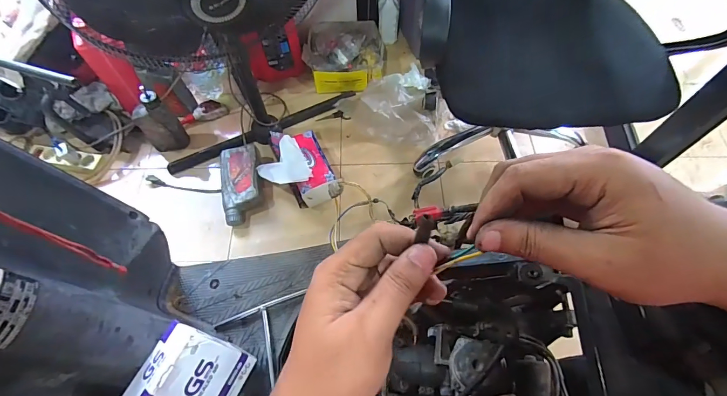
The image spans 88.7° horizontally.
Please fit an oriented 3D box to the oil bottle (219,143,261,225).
[{"bbox_3d":[-0.341,-0.041,1.035,0.105,0.062,0.224,-8,63,-3],"label":"oil bottle"}]

